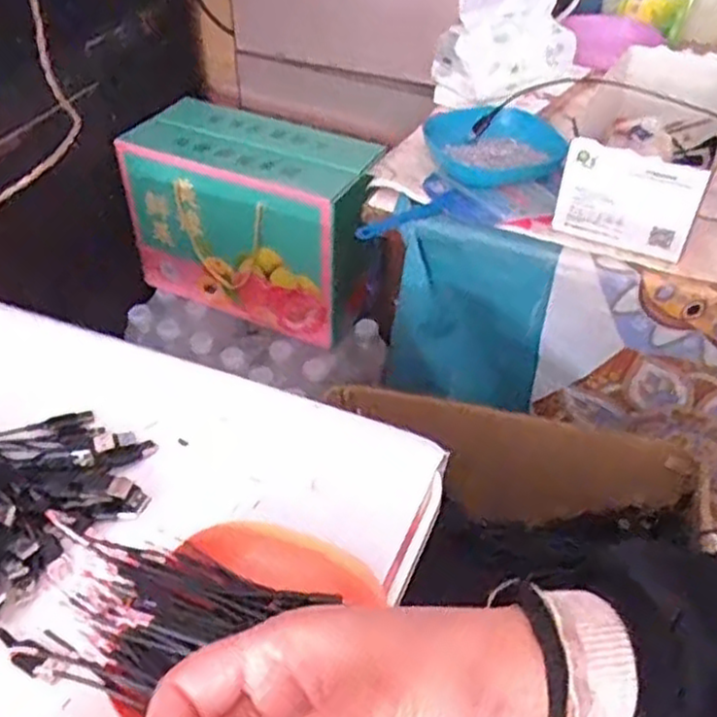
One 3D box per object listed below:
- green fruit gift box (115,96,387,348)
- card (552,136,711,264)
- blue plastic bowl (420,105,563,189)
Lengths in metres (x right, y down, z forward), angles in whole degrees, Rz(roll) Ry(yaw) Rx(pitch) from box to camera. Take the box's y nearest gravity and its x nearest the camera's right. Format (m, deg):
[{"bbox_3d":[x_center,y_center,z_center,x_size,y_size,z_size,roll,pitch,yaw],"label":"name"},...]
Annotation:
[{"bbox_3d":[-0.145,-0.195,1.053,0.322,0.232,0.149,20,47,18],"label":"green fruit gift box"},{"bbox_3d":[0.240,-0.142,0.672,0.118,0.098,0.008,21,52,18],"label":"card"},{"bbox_3d":[0.142,-0.230,0.801,0.122,0.032,0.136,-31,53,-30],"label":"blue plastic bowl"}]

